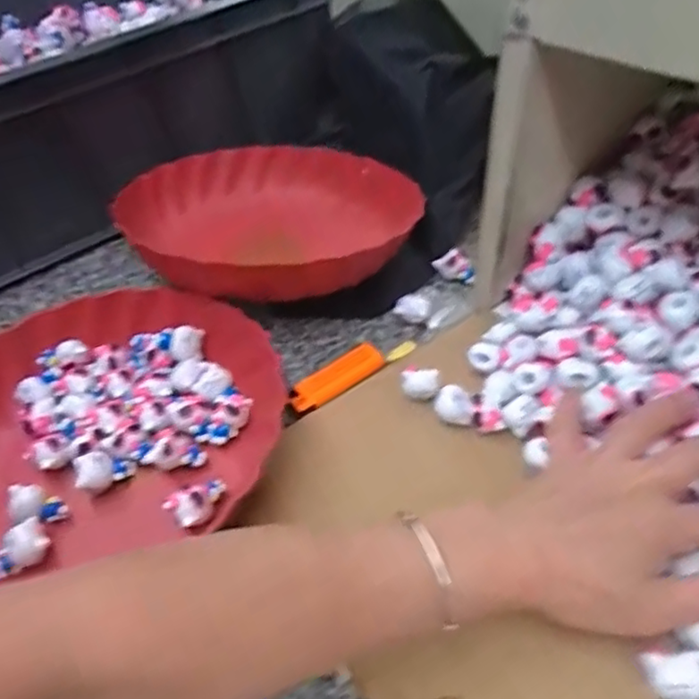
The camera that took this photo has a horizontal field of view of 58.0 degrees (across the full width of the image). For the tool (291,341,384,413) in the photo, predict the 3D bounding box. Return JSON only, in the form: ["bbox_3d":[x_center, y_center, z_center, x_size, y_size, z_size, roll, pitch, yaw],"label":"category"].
[{"bbox_3d":[-0.010,0.018,0.453,0.077,0.008,0.021,-33,52,-22],"label":"tool"}]

